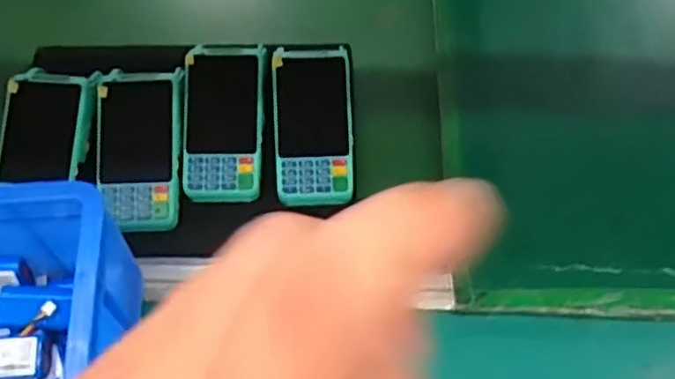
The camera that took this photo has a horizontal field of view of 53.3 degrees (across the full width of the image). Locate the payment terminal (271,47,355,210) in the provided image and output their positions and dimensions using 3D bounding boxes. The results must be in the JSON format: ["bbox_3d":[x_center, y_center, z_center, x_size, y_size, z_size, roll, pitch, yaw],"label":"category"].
[{"bbox_3d":[-0.023,-0.063,0.653,0.074,0.017,0.154,-3,82,0],"label":"payment terminal"}]

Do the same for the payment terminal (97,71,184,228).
[{"bbox_3d":[-0.192,-0.036,0.646,0.081,0.028,0.153,1,77,-9],"label":"payment terminal"}]

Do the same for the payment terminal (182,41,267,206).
[{"bbox_3d":[-0.110,-0.070,0.666,0.074,0.027,0.164,-1,78,1],"label":"payment terminal"}]

